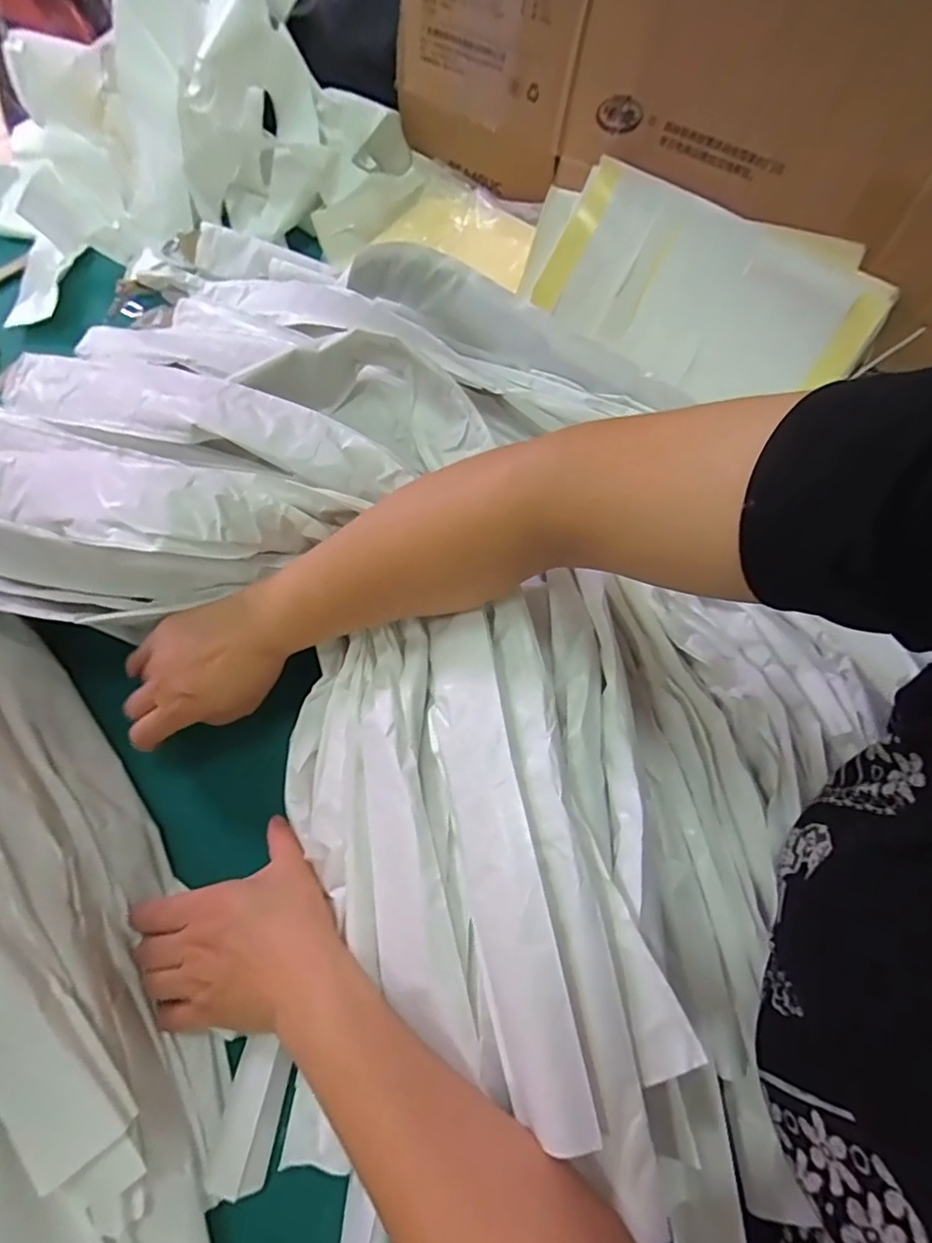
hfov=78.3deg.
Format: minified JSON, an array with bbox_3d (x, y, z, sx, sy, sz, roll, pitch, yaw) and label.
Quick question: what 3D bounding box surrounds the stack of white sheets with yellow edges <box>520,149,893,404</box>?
[{"bbox_3d":[0.185,-0.284,0.497,0.296,0.134,0.034,31,46,14],"label":"stack of white sheets with yellow edges"}]

